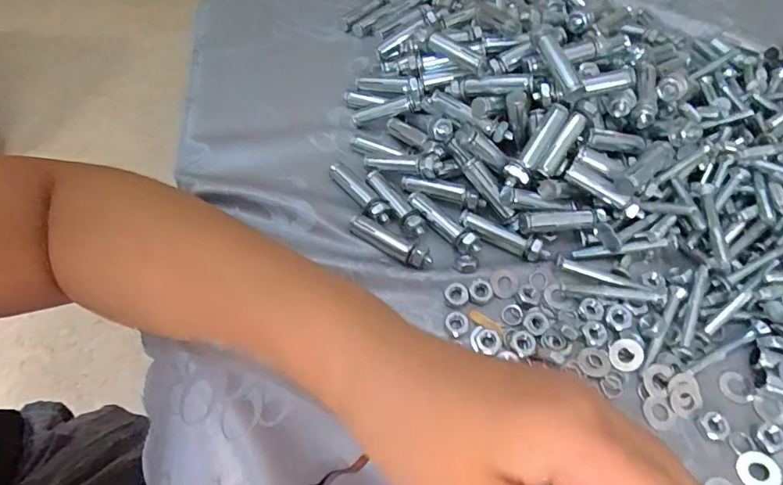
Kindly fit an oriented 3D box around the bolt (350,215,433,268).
[{"bbox_3d":[-0.001,0.000,0.282,0.053,0.010,0.012,29,62,17],"label":"bolt"}]

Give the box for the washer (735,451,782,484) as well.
[{"bbox_3d":[0.171,0.106,0.222,0.018,0.004,0.017,0,58,0],"label":"washer"}]

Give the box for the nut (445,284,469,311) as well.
[{"bbox_3d":[0.037,0.030,0.268,0.013,0.006,0.013,0,58,0],"label":"nut"}]

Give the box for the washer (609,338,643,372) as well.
[{"bbox_3d":[0.122,0.058,0.248,0.016,0.004,0.016,0,90,8],"label":"washer"}]

